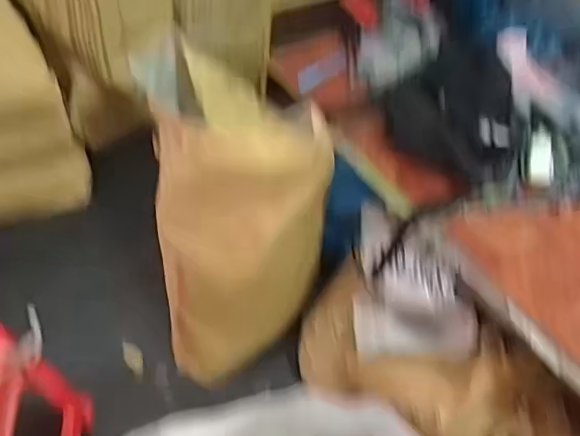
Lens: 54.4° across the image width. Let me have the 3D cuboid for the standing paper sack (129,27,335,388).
[{"bbox_3d":[-0.145,-0.007,1.311,0.341,0.722,0.420,-14,53,-17],"label":"standing paper sack"}]

